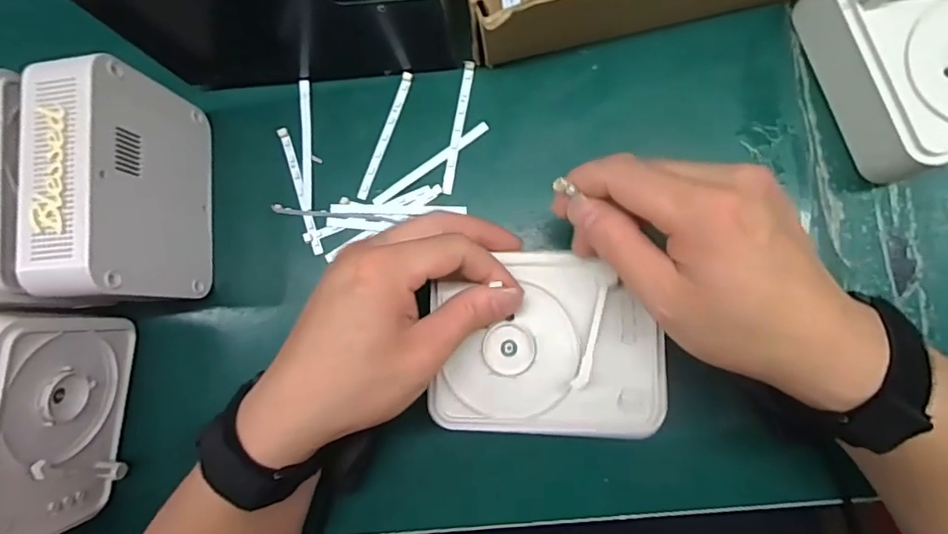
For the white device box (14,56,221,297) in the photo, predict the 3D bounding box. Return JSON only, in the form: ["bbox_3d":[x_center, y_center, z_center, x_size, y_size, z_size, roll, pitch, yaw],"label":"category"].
[{"bbox_3d":[-0.204,-0.042,0.305,0.046,0.096,0.130,-4,81,6],"label":"white device box"}]

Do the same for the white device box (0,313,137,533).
[{"bbox_3d":[-0.250,0.089,0.295,0.048,0.092,0.123,6,82,7],"label":"white device box"}]

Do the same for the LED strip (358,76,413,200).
[{"bbox_3d":[-0.059,-0.087,0.347,0.007,0.004,0.088,20,88,-3],"label":"LED strip"}]

